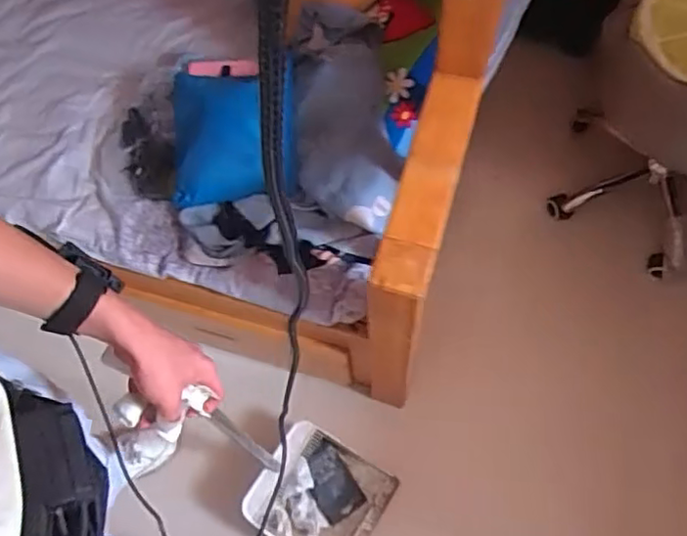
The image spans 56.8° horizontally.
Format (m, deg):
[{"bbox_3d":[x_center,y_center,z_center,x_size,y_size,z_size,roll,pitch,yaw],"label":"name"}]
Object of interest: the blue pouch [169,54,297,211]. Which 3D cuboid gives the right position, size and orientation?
[{"bbox_3d":[-0.196,-0.257,1.109,0.225,0.100,0.273,-6,66,1],"label":"blue pouch"}]

